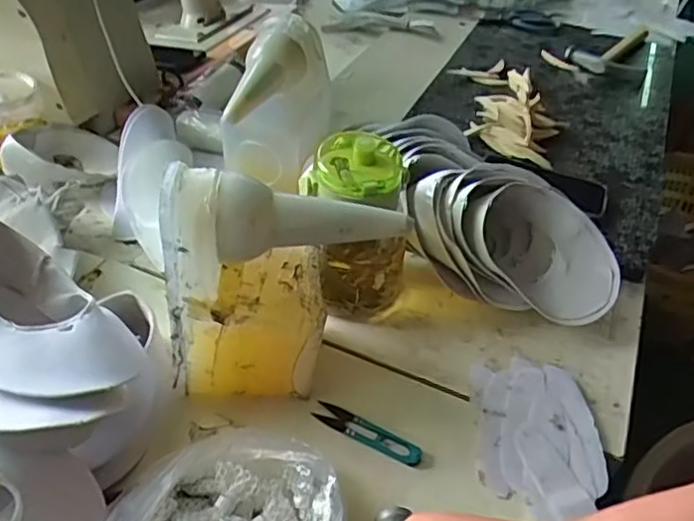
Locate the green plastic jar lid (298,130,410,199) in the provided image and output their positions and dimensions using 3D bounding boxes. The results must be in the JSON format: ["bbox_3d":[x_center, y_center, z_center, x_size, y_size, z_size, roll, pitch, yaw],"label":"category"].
[{"bbox_3d":[0.008,-0.090,0.599,0.090,0.039,0.082,20,42,16],"label":"green plastic jar lid"}]

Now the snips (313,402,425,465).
[{"bbox_3d":[0.019,0.153,0.552,0.102,0.007,0.023,21,42,18],"label":"snips"}]

